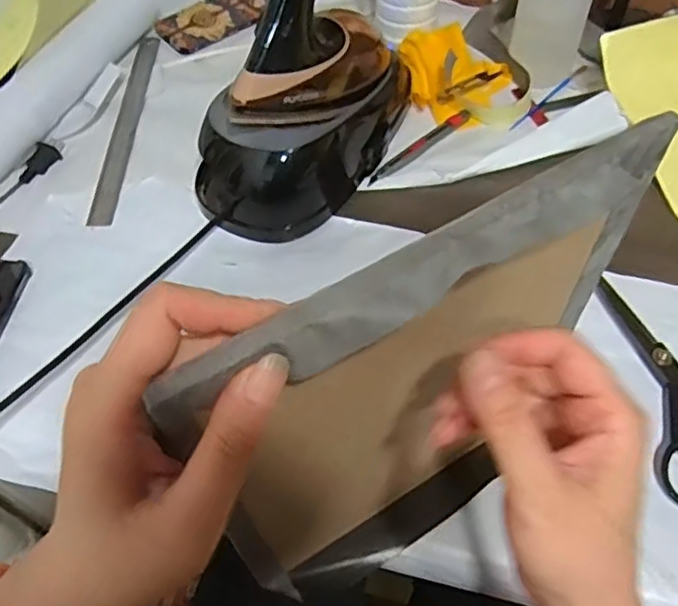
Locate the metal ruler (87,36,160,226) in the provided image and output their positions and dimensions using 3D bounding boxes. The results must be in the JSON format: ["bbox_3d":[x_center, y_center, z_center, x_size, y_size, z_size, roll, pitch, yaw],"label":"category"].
[{"bbox_3d":[-0.251,-0.216,0.768,0.028,0.010,0.324,3,56,-3],"label":"metal ruler"}]

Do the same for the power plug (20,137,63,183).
[{"bbox_3d":[-0.328,-0.161,0.719,0.030,0.015,0.066,14,56,12],"label":"power plug"}]

